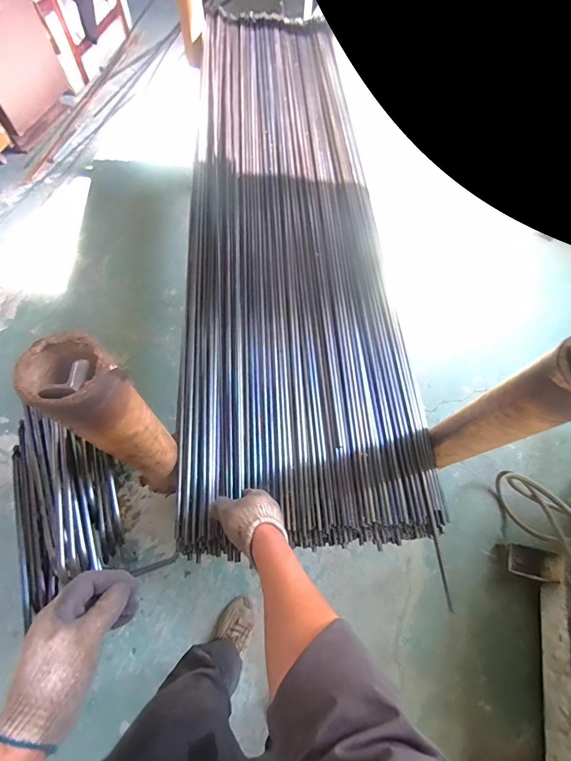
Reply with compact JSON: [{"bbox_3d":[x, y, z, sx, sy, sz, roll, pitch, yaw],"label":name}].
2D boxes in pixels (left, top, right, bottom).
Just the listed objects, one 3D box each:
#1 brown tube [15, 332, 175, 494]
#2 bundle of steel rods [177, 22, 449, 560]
[{"bbox_3d":[-0.224,0.068,0.481,0.076,0.342,0.081,34,66,8],"label":"brown tube"},{"bbox_3d":[0.000,-0.537,0.997,0.509,0.086,1.852,-3,66,-2],"label":"bundle of steel rods"}]

